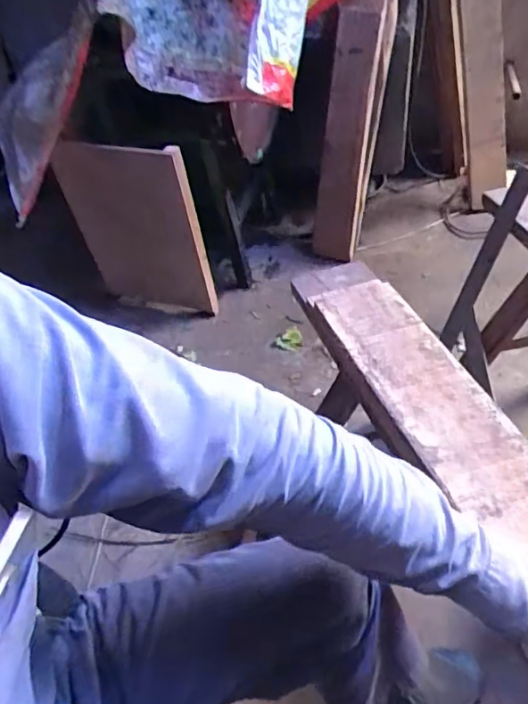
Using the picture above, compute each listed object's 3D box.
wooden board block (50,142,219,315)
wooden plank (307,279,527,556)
[{"bbox_3d":[-0.328,-0.309,1.432,0.340,0.460,0.034,4,43,15],"label":"wooden board block"},{"bbox_3d":[0.228,0.117,0.594,0.117,0.023,0.662,-17,45,-10],"label":"wooden plank"}]

